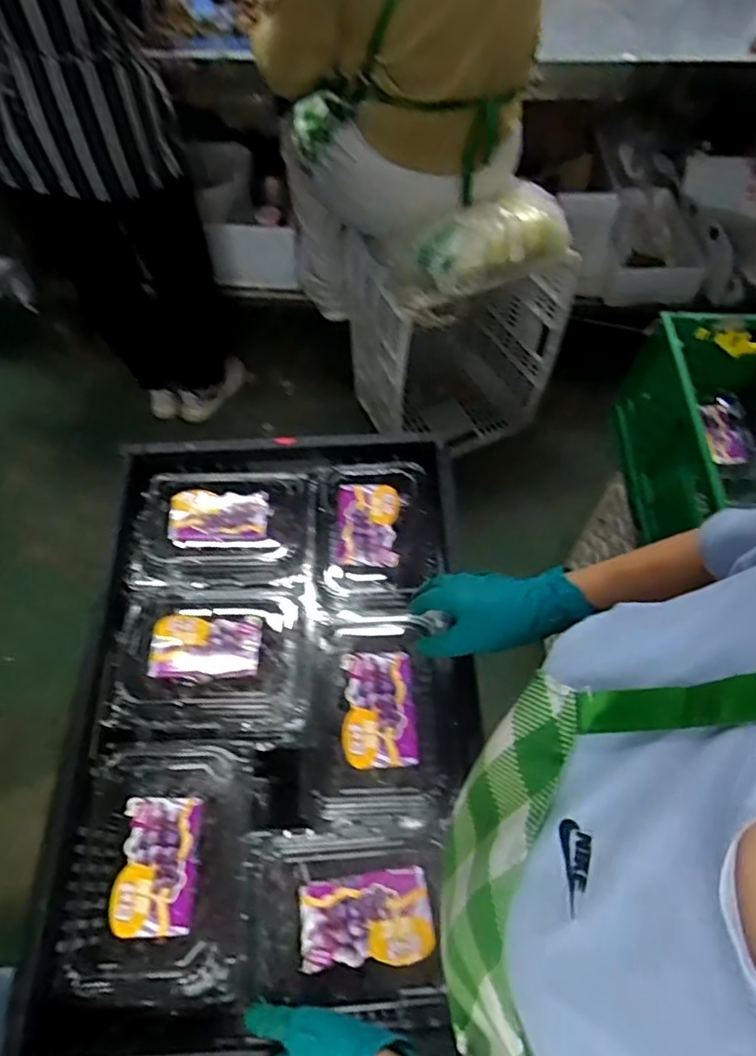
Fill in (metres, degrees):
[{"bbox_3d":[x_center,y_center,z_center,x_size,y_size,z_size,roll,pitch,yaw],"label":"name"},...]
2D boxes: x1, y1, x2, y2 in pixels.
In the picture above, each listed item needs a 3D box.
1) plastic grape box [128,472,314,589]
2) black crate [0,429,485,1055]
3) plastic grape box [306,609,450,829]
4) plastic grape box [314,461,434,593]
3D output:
[{"bbox_3d":[-0.186,-0.003,0.736,0.201,0.060,0.151,1,60,0],"label":"plastic grape box"},{"bbox_3d":[-0.107,0.186,0.685,0.375,0.155,0.594,-1,60,-1],"label":"black crate"},{"bbox_3d":[0.008,0.197,0.640,0.137,0.108,0.204,3,60,2],"label":"plastic grape box"},{"bbox_3d":[-0.005,-0.001,0.729,0.131,0.058,0.165,-1,60,-1],"label":"plastic grape box"}]

